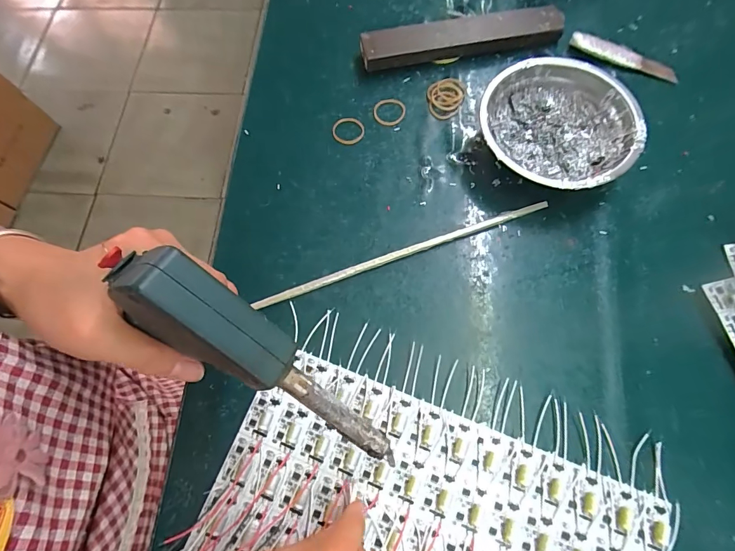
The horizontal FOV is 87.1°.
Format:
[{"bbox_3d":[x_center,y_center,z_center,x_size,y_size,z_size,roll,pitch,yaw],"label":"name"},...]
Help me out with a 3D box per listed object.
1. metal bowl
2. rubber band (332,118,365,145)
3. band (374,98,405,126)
[{"bbox_3d":[0.159,-0.121,0.329,0.122,0.041,0.121,-1,71,2],"label":"metal bowl"},{"bbox_3d":[-0.018,-0.137,0.363,0.030,0.004,0.028,-1,71,2],"label":"rubber band"},{"bbox_3d":[0.021,-0.156,0.366,0.030,0.005,0.028,-1,71,2],"label":"band"}]

